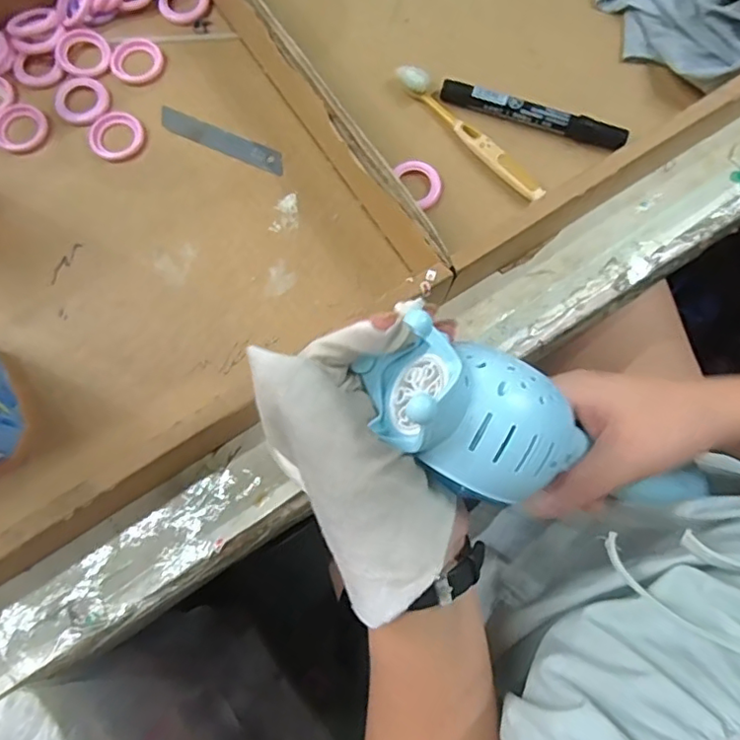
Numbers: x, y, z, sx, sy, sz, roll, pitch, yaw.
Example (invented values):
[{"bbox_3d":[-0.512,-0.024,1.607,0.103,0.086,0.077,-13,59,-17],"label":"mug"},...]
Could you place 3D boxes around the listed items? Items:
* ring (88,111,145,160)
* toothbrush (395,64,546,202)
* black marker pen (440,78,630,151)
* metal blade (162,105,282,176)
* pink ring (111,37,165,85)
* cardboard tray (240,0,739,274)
[{"bbox_3d":[-0.180,-0.167,0.409,0.036,0.004,0.036,0,77,-1],"label":"ring"},{"bbox_3d":[0.070,-0.169,0.406,0.015,0.015,0.137,-42,81,-10],"label":"toothbrush"},{"bbox_3d":[0.116,-0.182,0.408,0.132,0.013,0.015,19,77,3],"label":"black marker pen"},{"bbox_3d":[-0.107,-0.166,0.415,0.098,0.004,0.019,23,78,4],"label":"metal blade"},{"bbox_3d":[-0.172,-0.229,0.426,0.039,0.004,0.038,0,77,-1],"label":"pink ring"},{"bbox_3d":[0.090,-0.293,0.431,0.371,0.066,0.371,-32,80,-8],"label":"cardboard tray"}]

